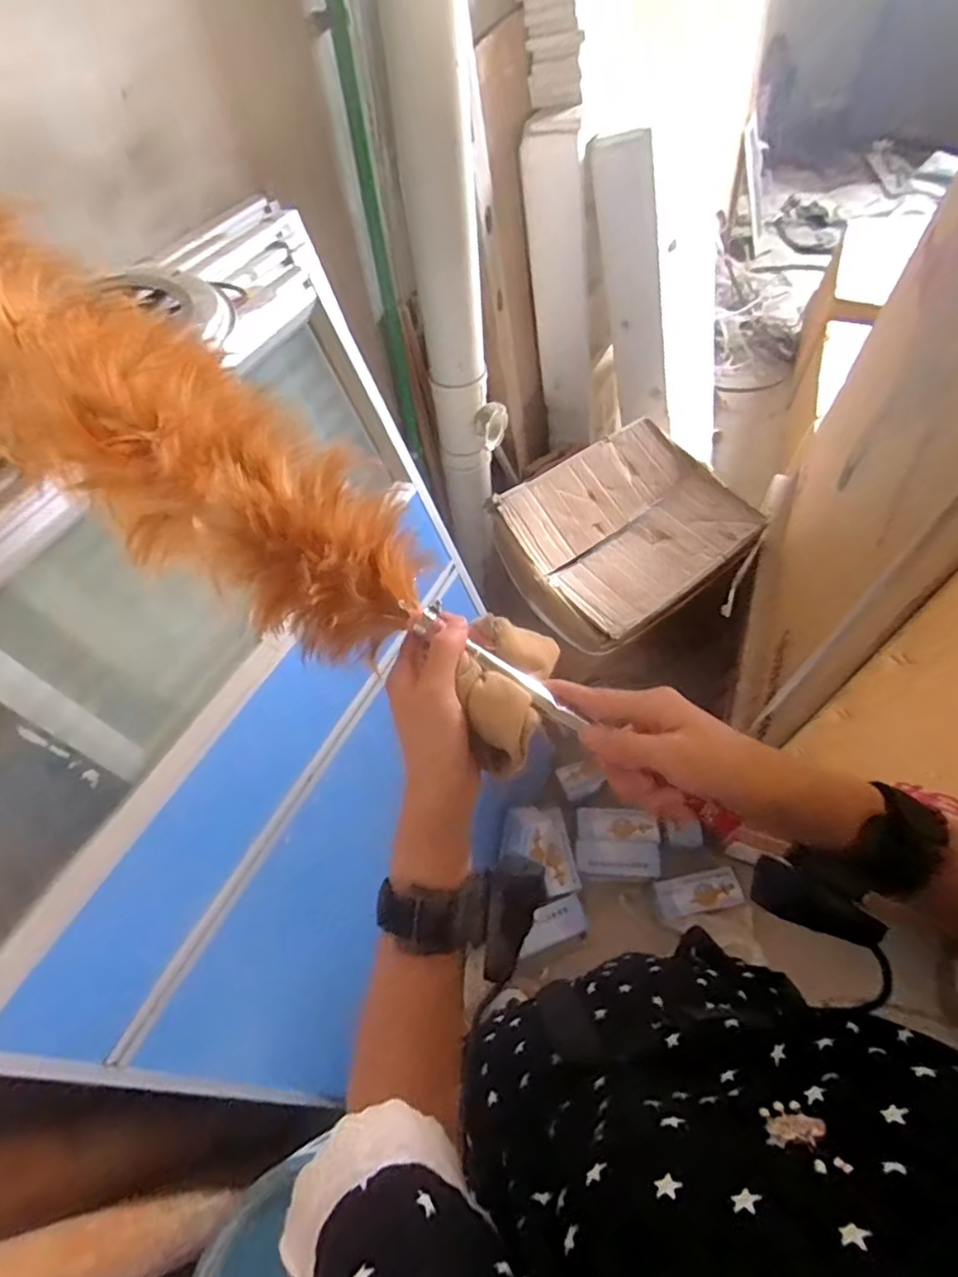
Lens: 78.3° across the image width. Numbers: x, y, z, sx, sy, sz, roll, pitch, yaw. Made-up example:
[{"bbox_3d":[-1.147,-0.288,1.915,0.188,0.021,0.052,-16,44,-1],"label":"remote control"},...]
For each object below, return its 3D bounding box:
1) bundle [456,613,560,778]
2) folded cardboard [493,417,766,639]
[{"bbox_3d":[0.016,0.032,0.372,0.053,0.034,0.101,9,58,10],"label":"bundle"},{"bbox_3d":[0.345,-0.264,1.367,0.475,0.115,0.425,-36,61,-18],"label":"folded cardboard"}]

